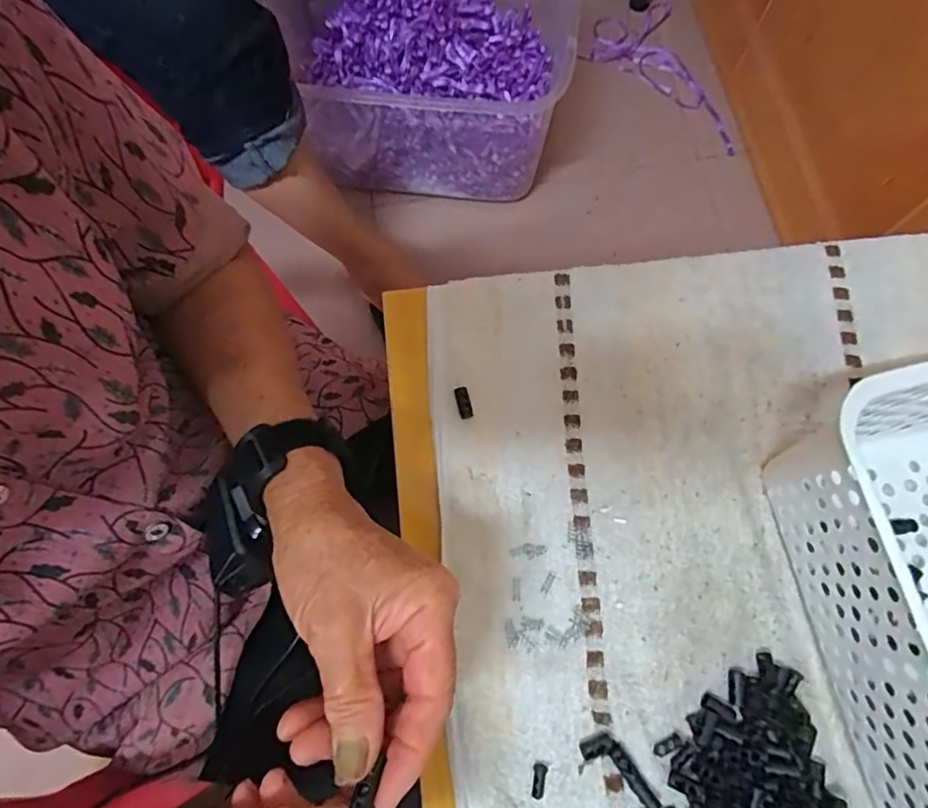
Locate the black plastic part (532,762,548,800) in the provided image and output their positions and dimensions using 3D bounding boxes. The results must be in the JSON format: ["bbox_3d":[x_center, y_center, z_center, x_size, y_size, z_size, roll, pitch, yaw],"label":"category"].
[{"bbox_3d":[0.043,0.215,0.322,0.007,0.005,0.018,5,74,3],"label":"black plastic part"}]

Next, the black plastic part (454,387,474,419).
[{"bbox_3d":[0.000,-0.001,0.387,0.008,0.005,0.022,-15,74,-3],"label":"black plastic part"}]

